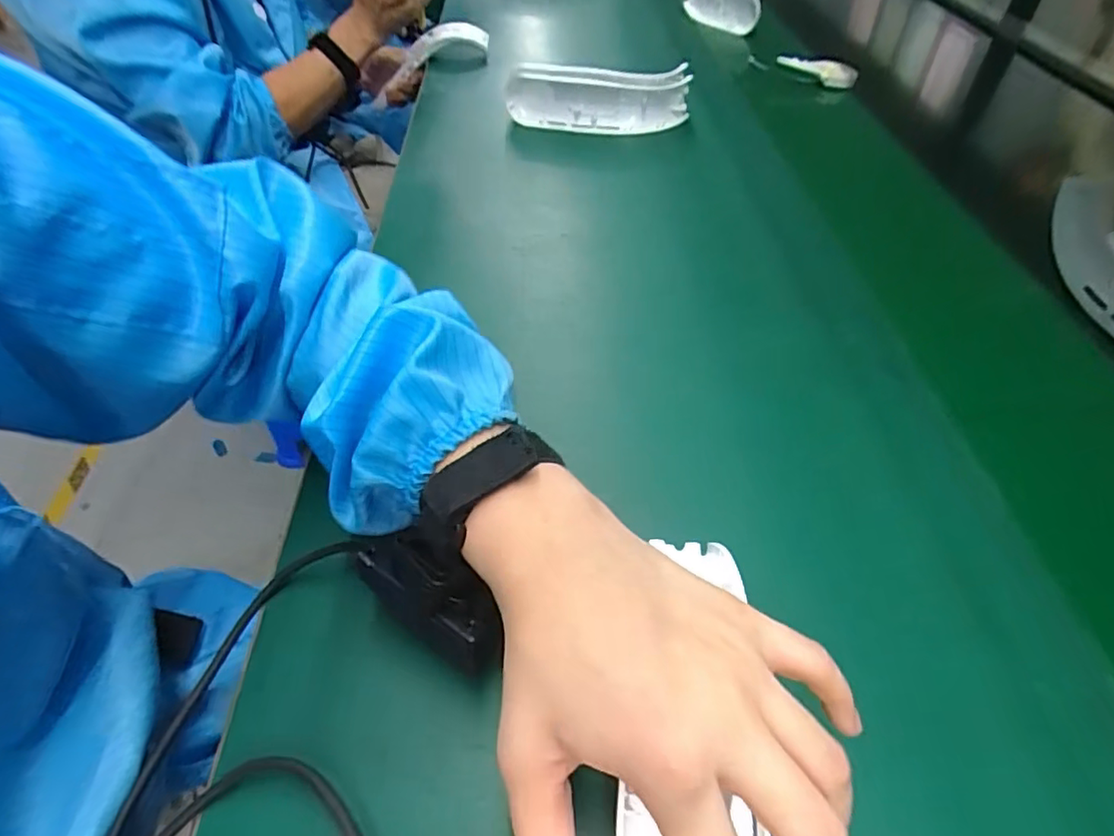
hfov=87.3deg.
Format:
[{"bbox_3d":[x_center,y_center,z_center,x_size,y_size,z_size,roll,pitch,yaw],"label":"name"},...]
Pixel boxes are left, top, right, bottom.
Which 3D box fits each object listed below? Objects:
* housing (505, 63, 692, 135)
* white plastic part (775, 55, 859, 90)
[{"bbox_3d":[0.042,-0.343,0.628,0.193,0.066,0.065,4,50,7],"label":"housing"},{"bbox_3d":[0.316,-0.424,0.709,0.100,0.025,0.028,7,48,-12],"label":"white plastic part"}]

